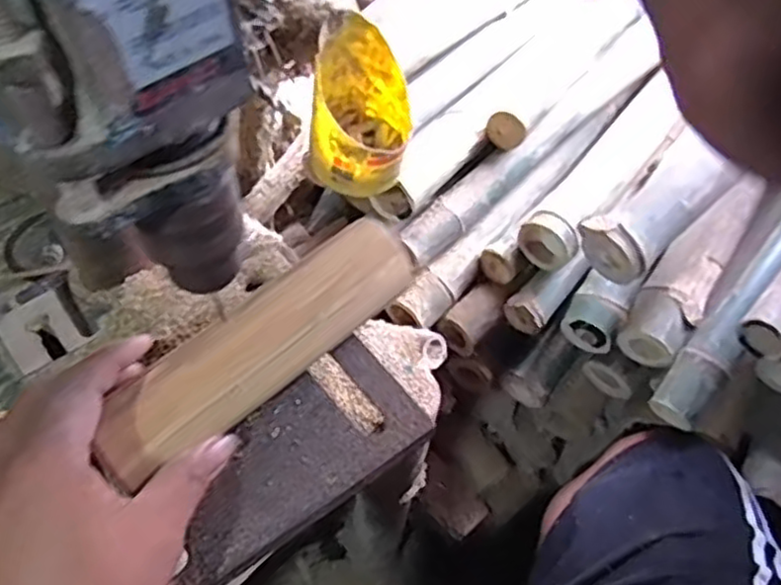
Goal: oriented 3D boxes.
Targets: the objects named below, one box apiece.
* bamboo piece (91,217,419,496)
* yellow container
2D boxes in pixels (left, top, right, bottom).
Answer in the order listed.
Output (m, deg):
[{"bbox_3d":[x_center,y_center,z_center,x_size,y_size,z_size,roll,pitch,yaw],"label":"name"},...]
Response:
[{"bbox_3d":[-0.064,0.023,0.350,0.168,0.034,0.045,-37,107,-25],"label":"bamboo piece"},{"bbox_3d":[-0.026,-0.167,0.637,0.085,0.135,0.098,8,53,3],"label":"yellow container"}]

